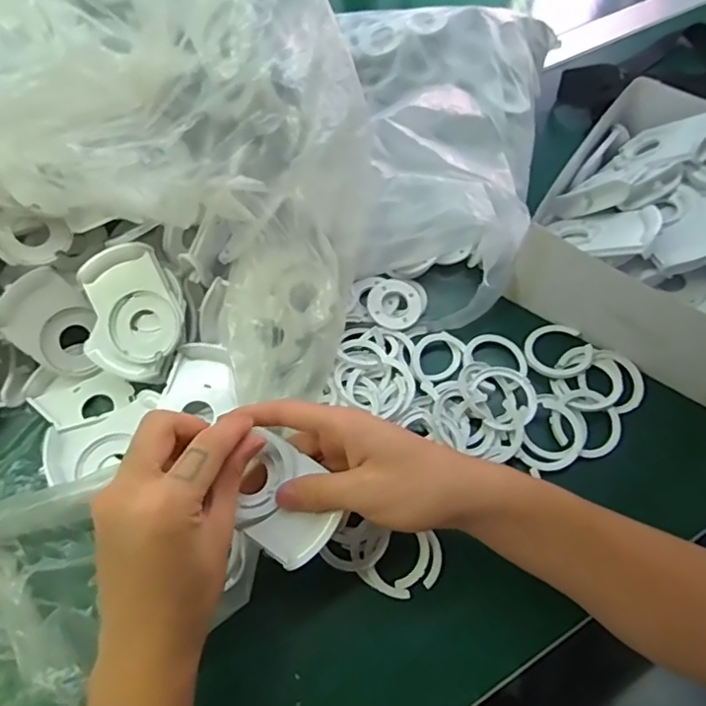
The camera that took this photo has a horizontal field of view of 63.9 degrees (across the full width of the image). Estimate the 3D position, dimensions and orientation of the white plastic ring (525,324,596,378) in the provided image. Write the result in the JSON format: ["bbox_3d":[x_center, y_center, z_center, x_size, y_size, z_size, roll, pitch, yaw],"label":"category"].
[{"bbox_3d":[0.162,-0.001,0.450,0.048,0.011,0.048,0,61,1],"label":"white plastic ring"}]

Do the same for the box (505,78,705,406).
[{"bbox_3d":[0.264,-0.093,0.451,0.213,0.088,0.207,31,66,16],"label":"box"}]

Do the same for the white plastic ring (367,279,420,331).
[{"bbox_3d":[0.034,-0.039,0.466,0.043,0.011,0.042,0,61,1],"label":"white plastic ring"}]

